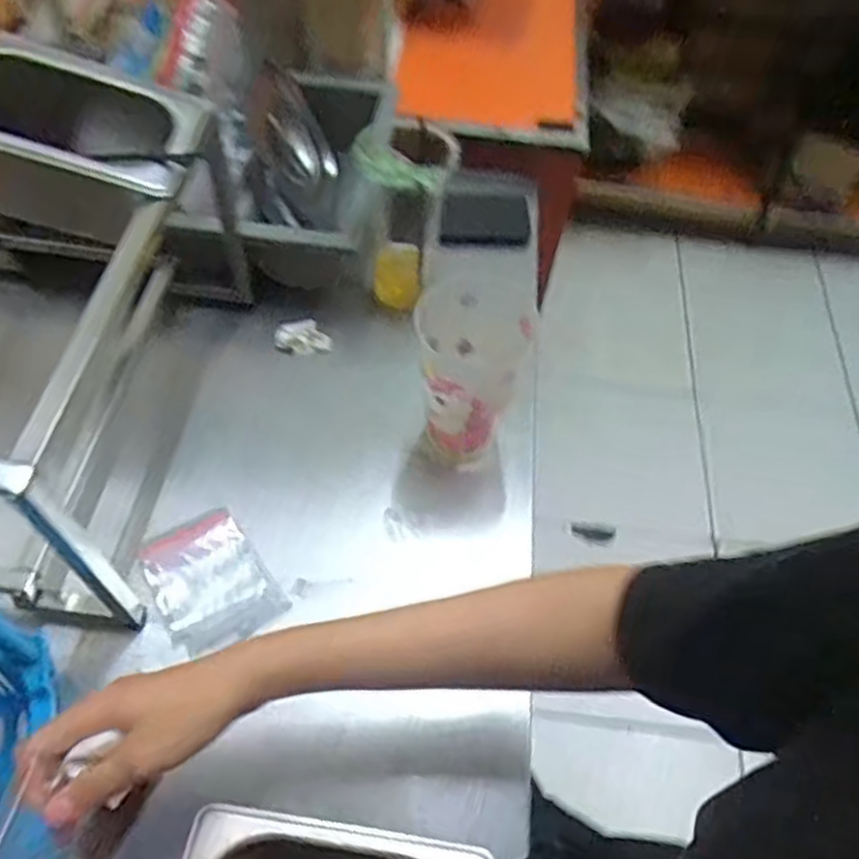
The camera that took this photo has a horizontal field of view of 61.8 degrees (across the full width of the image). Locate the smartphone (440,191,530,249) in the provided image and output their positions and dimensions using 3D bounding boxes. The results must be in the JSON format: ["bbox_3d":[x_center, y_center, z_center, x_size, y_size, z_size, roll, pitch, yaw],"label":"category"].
[{"bbox_3d":[0.064,-0.246,0.840,0.128,0.059,0.016,-6,20,-27],"label":"smartphone"}]

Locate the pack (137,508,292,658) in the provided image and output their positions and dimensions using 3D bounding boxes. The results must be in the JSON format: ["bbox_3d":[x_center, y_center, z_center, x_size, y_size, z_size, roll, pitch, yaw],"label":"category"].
[{"bbox_3d":[-0.179,0.123,0.588,0.087,0.021,0.110,-29,64,-22],"label":"pack"}]

